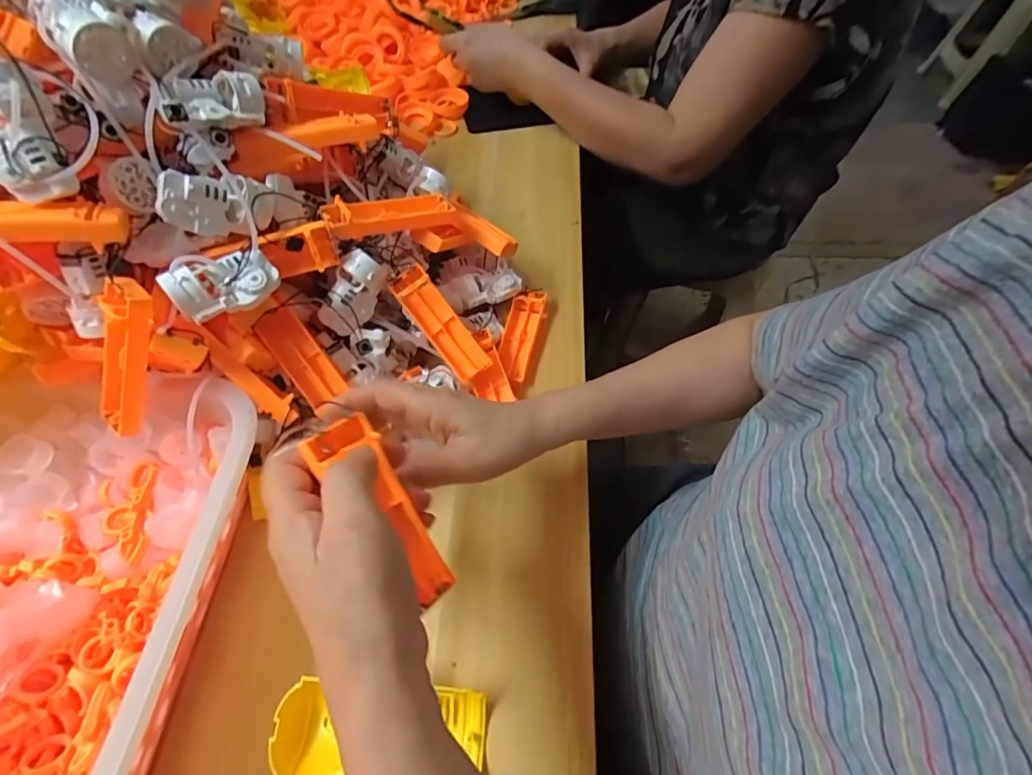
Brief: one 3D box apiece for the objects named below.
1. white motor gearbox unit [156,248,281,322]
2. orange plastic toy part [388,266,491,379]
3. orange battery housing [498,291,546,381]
[{"bbox_3d":[-0.208,-0.073,0.350,0.070,0.041,0.026,-23,16,-27],"label":"white motor gearbox unit"},{"bbox_3d":[-0.066,-0.056,0.437,0.032,0.016,0.107,-41,99,-23],"label":"orange plastic toy part"},{"bbox_3d":[0.003,-0.052,0.494,0.034,0.023,0.101,13,59,8],"label":"orange battery housing"}]

